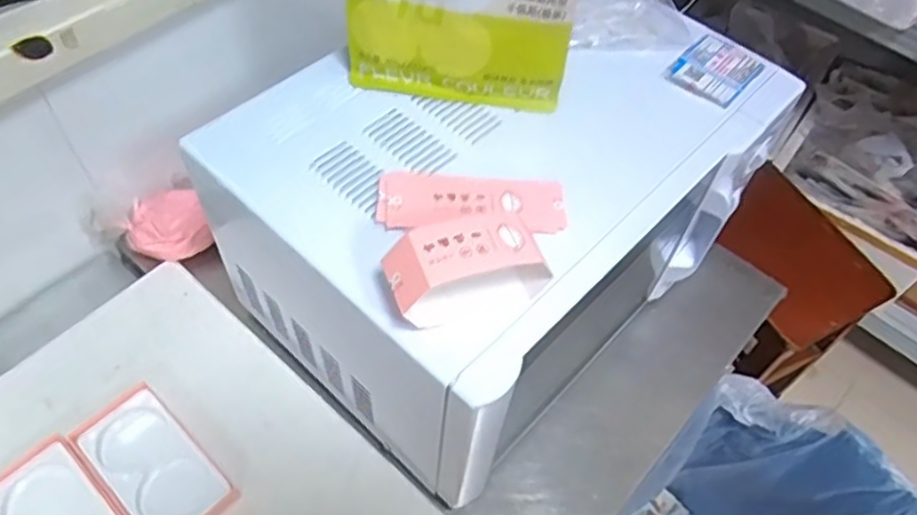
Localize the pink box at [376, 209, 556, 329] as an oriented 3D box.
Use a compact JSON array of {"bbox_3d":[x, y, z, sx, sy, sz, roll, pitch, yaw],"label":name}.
[{"bbox_3d":[0.006,0.009,0.451,0.107,0.059,0.047,-14,58,-13],"label":"pink box"}]

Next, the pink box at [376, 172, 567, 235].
[{"bbox_3d":[0.011,-0.041,0.516,0.139,0.007,0.055,3,56,-2],"label":"pink box"}]

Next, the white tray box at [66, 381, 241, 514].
[{"bbox_3d":[-0.278,0.189,0.626,0.153,0.013,0.079,40,62,21],"label":"white tray box"}]

